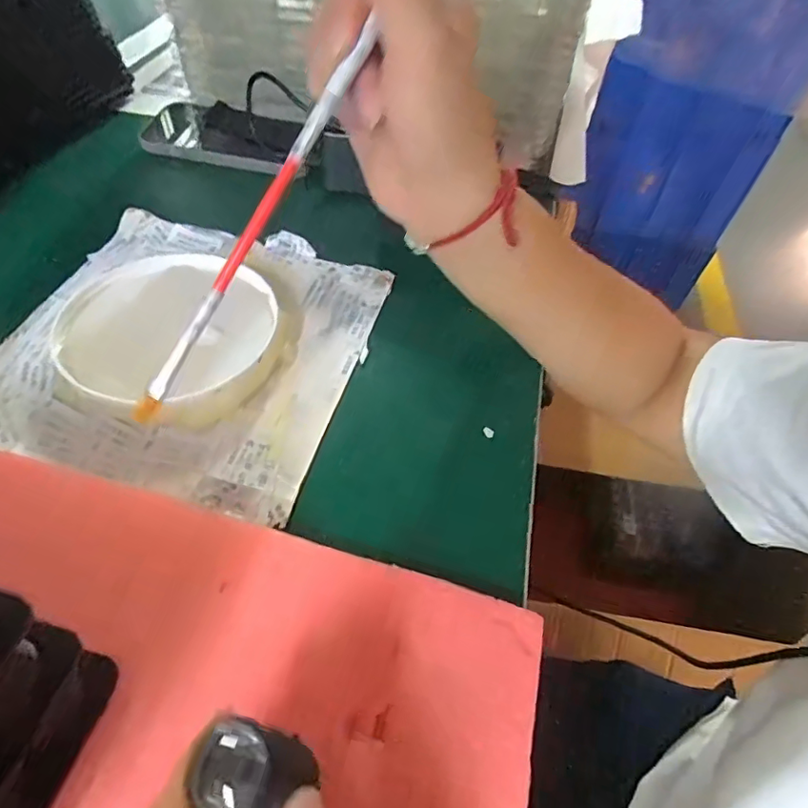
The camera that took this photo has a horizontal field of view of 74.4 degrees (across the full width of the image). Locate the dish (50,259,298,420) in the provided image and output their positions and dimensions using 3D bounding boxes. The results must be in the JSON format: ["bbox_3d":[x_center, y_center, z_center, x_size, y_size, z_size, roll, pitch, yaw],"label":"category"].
[{"bbox_3d":[-0.124,-0.046,0.309,0.114,0.026,0.112,2,51,-3],"label":"dish"}]

